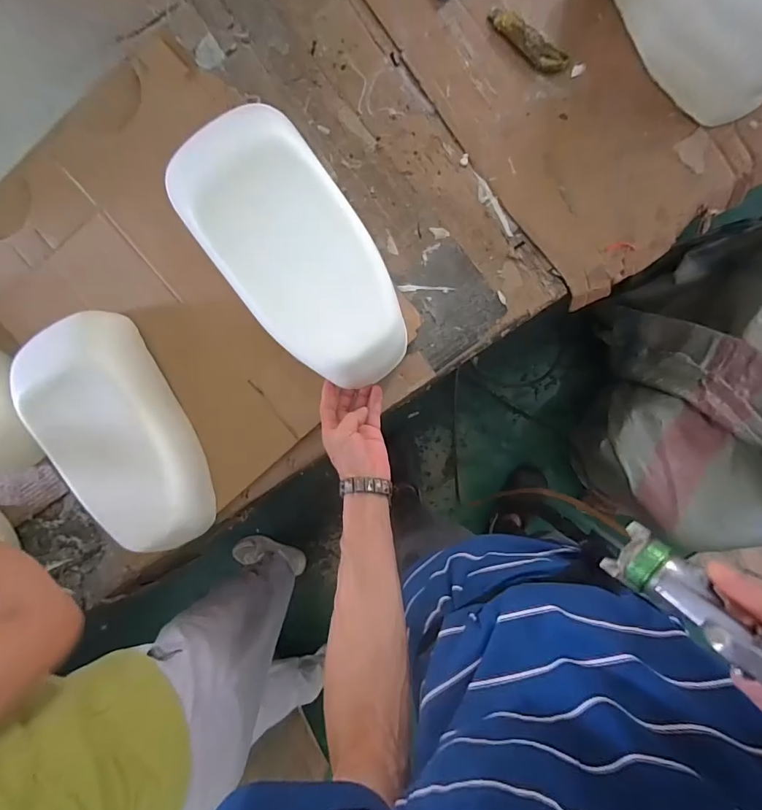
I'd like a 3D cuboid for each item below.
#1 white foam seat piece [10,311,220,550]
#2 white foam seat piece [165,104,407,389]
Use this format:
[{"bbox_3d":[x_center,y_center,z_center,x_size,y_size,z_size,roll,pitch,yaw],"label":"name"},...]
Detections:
[{"bbox_3d":[-0.381,0.051,0.625,0.171,0.094,0.342,-26,89,4],"label":"white foam seat piece"},{"bbox_3d":[-0.100,-0.179,0.517,0.170,0.066,0.339,-36,103,4],"label":"white foam seat piece"}]

